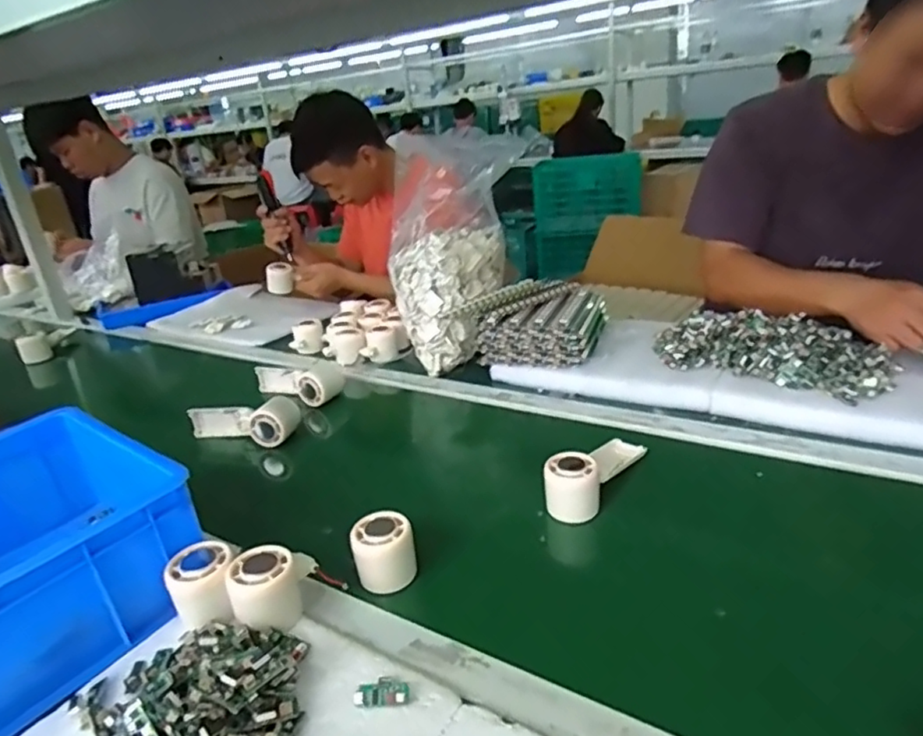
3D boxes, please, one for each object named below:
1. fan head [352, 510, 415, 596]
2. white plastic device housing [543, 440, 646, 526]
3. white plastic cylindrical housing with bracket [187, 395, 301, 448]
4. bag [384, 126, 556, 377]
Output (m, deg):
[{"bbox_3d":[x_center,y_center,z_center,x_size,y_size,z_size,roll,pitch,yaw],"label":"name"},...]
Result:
[{"bbox_3d":[-0.073,0.173,0.573,0.054,0.049,0.054,-12,24,-12],"label":"fan head"},{"bbox_3d":[0.153,0.105,0.679,0.051,0.055,0.157,13,30,38],"label":"white plastic device housing"},{"bbox_3d":[-0.319,0.075,0.889,0.162,0.055,0.053,2,25,20],"label":"white plastic cylindrical housing with bracket"},{"bbox_3d":[0.005,-0.212,1.045,0.254,0.332,0.188,-19,26,-25],"label":"bag"}]

